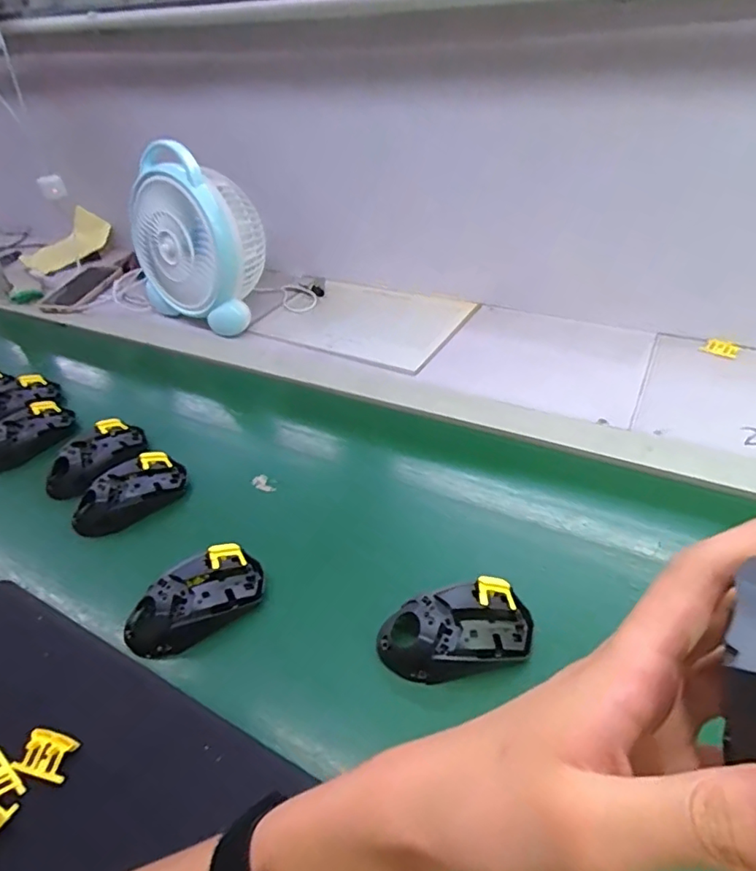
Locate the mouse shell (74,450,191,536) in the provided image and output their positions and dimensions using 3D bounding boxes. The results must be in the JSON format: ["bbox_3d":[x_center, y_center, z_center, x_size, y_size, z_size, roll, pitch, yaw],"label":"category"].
[{"bbox_3d":[-0.260,0.058,0.565,0.064,0.034,0.115,26,50,33],"label":"mouse shell"}]

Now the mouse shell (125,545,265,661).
[{"bbox_3d":[-0.153,0.140,0.459,0.113,0.042,0.060,-26,44,-21],"label":"mouse shell"}]

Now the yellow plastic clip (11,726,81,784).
[{"bbox_3d":[-0.229,0.218,0.372,0.038,0.018,0.025,5,41,13],"label":"yellow plastic clip"}]

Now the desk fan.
[{"bbox_3d":[-0.274,-0.301,0.839,0.204,0.231,0.134,29,51,34],"label":"desk fan"}]

